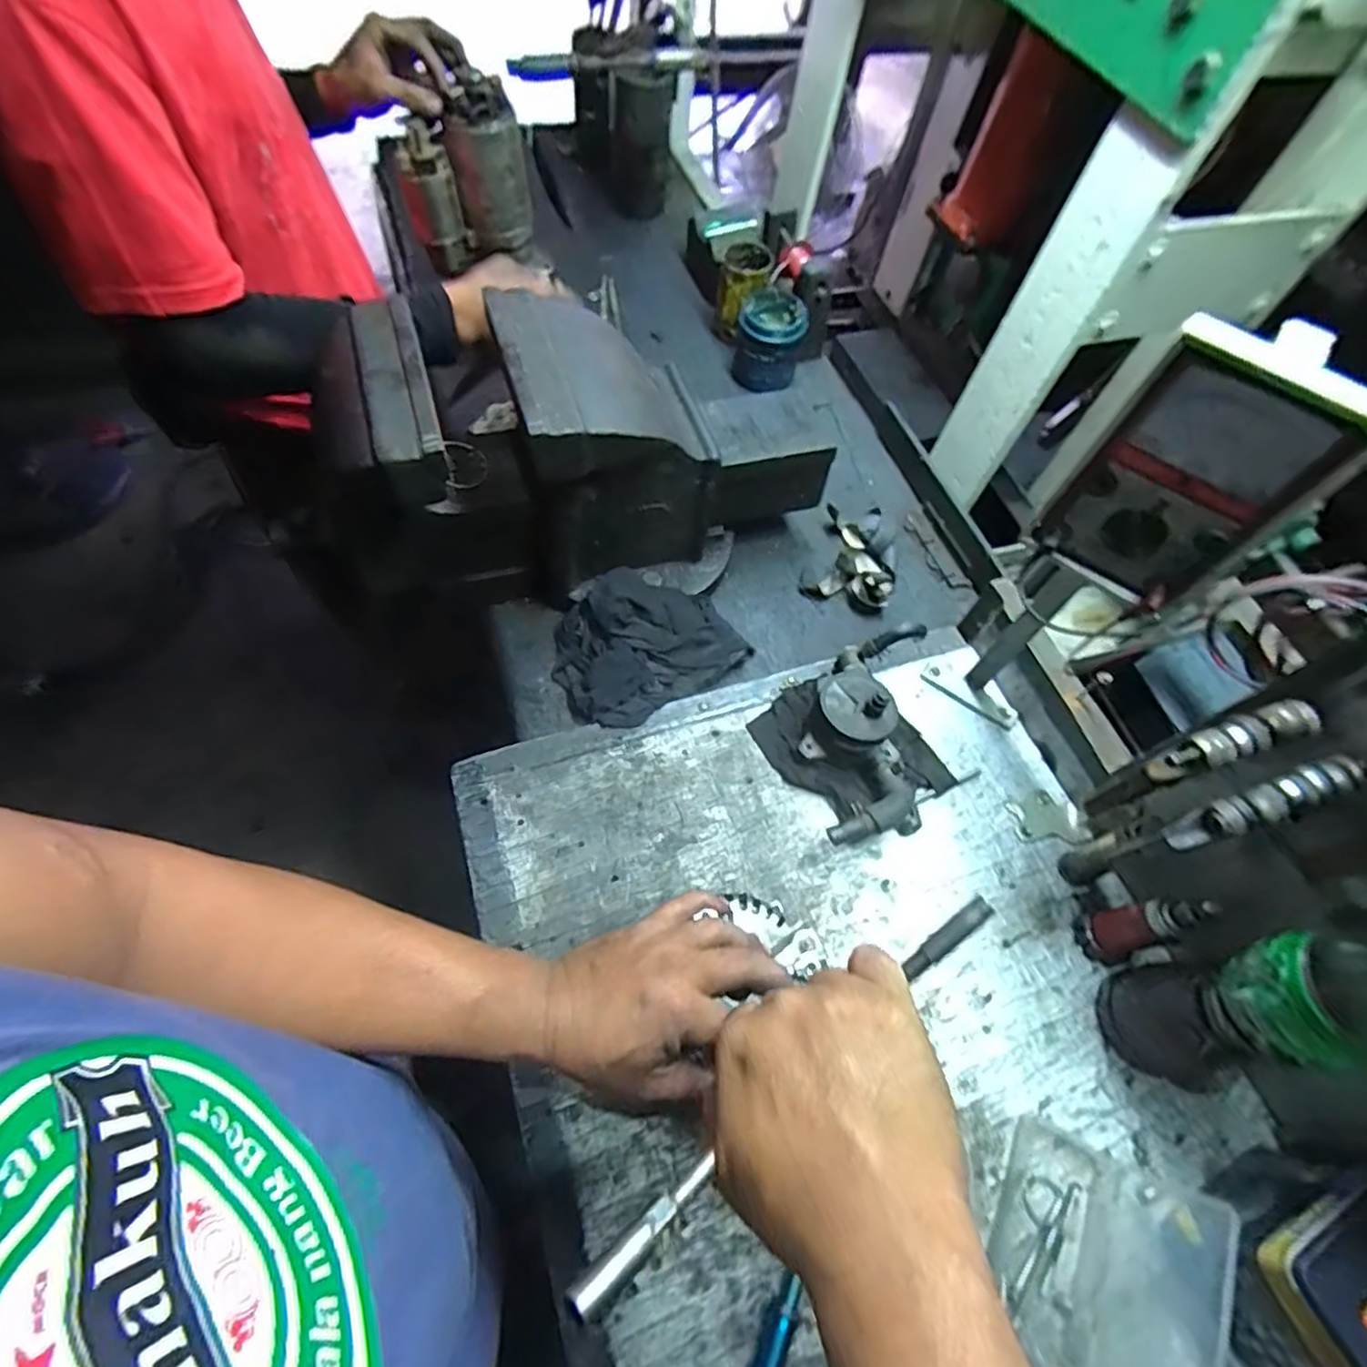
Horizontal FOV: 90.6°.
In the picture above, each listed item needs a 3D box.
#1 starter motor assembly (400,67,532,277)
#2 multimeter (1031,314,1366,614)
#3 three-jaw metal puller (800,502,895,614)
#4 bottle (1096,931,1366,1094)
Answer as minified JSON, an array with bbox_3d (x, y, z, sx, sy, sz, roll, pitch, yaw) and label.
[{"bbox_3d":[-0.245,-0.560,0.764,0.139,0.150,0.069,-11,63,-12],"label":"starter motor assembly"},{"bbox_3d":[0.327,-0.135,0.442,0.125,0.168,0.060,37,64,13],"label":"multimeter"},{"bbox_3d":[0.217,-0.162,0.837,0.108,0.047,0.149,21,61,5],"label":"three-jaw metal puller"},{"bbox_3d":[0.410,0.228,0.464,0.085,0.266,0.089,3,61,-2],"label":"bottle"}]

